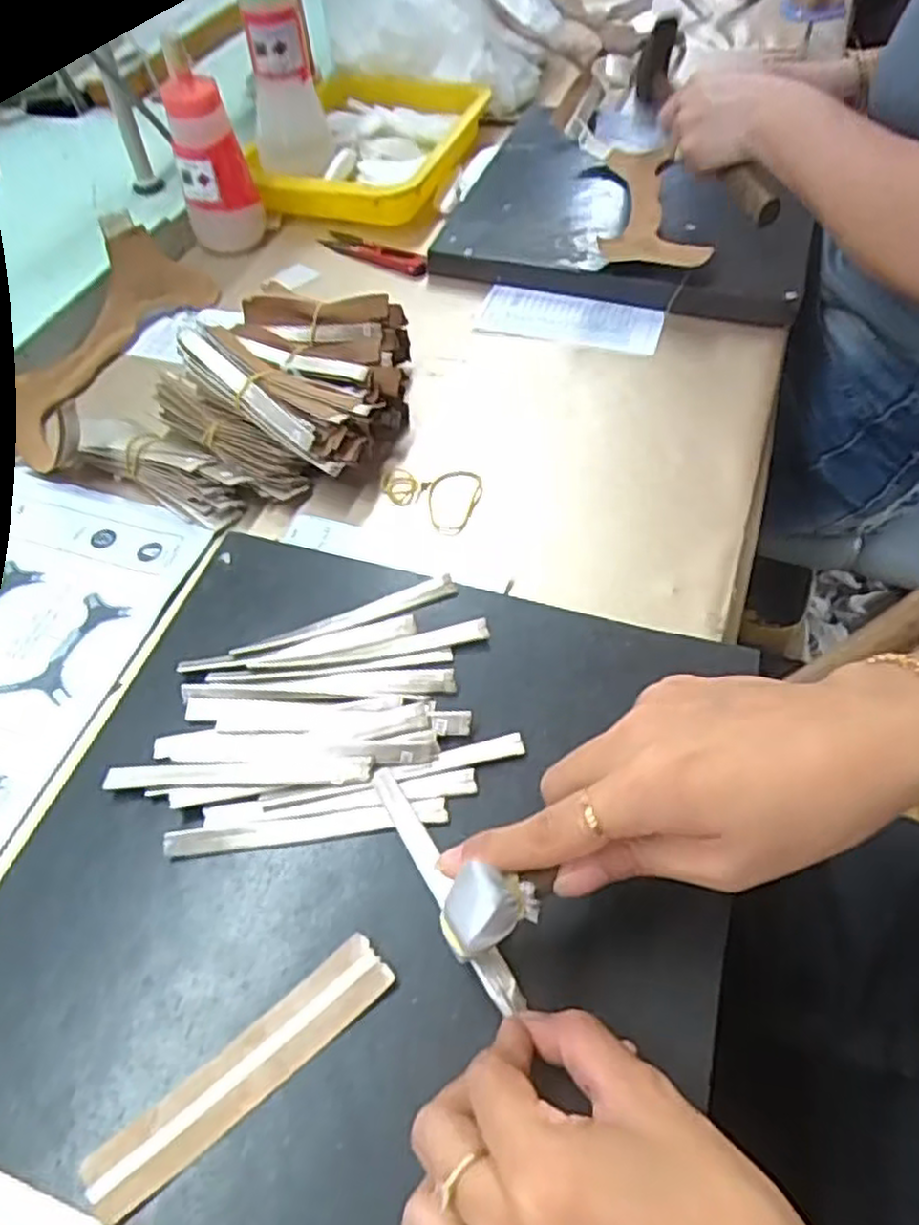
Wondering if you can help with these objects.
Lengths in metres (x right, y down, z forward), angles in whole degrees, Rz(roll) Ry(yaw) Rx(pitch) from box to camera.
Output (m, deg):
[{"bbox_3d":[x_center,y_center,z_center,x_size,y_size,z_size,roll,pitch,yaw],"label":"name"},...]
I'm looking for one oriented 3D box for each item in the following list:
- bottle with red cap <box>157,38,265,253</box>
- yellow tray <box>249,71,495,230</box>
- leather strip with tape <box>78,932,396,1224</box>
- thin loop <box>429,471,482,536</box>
[{"bbox_3d":[-0.210,-0.382,0.641,0.060,0.164,0.063,-16,54,-9],"label":"bottle with red cap"},{"bbox_3d":[-0.080,-0.469,0.758,0.176,0.054,0.278,12,55,12],"label":"yellow tray"},{"bbox_3d":[-0.079,0.171,0.283,0.121,0.005,0.024,-35,61,-19],"label":"leather strip with tape"},{"bbox_3d":[-0.003,-0.072,0.482,0.034,0.004,0.054,-1,53,2],"label":"thin loop"}]

